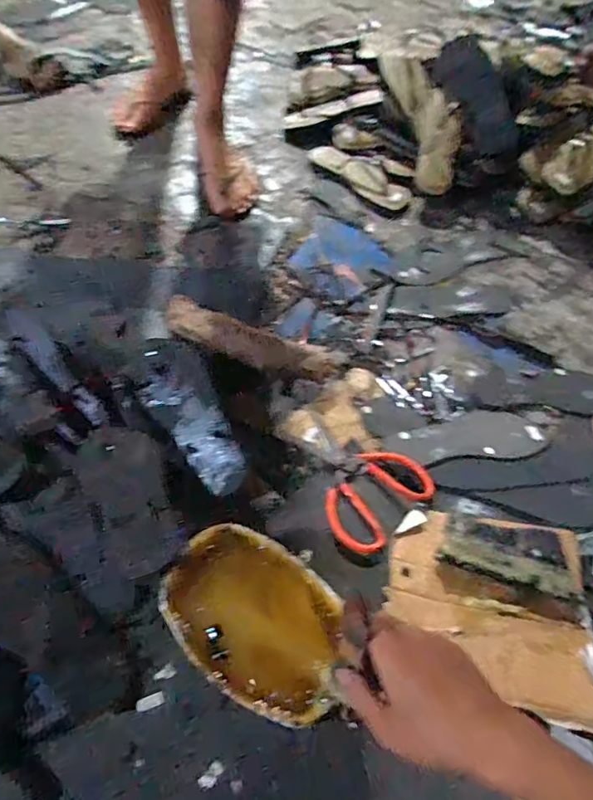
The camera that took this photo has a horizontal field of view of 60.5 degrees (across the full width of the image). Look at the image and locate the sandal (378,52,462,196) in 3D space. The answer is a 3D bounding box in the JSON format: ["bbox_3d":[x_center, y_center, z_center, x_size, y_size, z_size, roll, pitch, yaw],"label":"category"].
[{"bbox_3d":[0.259,-0.581,1.020,0.097,0.064,0.336,-14,82,-13],"label":"sandal"}]

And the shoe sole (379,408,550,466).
[{"bbox_3d":[0.234,0.049,0.720,0.226,0.021,0.085,-3,58,-7],"label":"shoe sole"}]

